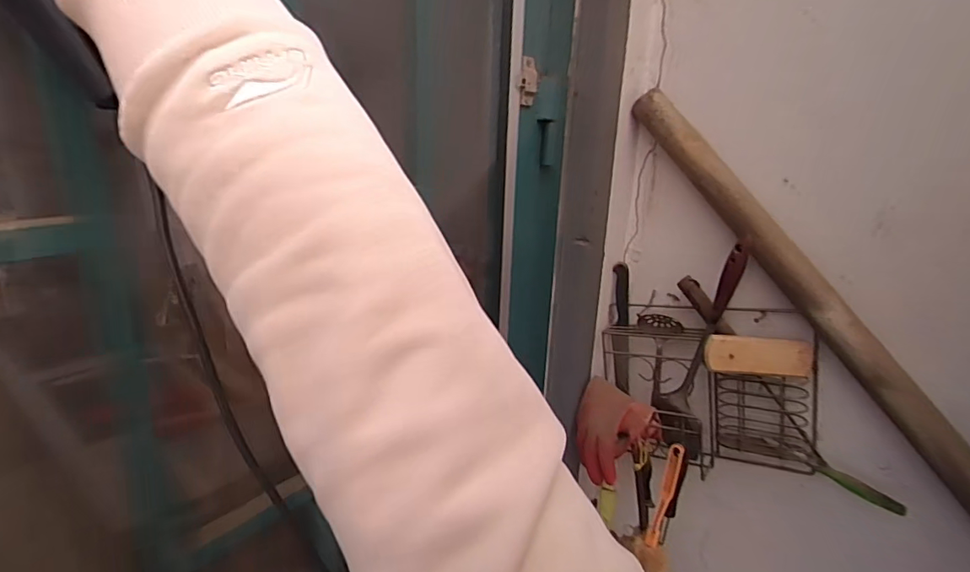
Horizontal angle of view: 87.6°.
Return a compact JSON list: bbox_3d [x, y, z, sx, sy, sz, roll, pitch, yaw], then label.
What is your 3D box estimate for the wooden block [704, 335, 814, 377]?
[{"bbox_3d":[0.376,0.098,0.698,0.134,0.057,0.022,6,18,10],"label":"wooden block"}]

